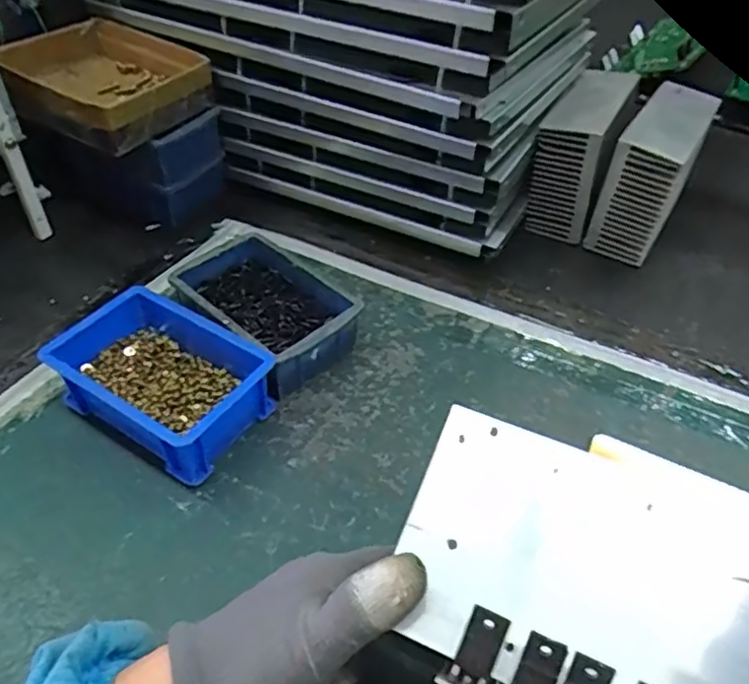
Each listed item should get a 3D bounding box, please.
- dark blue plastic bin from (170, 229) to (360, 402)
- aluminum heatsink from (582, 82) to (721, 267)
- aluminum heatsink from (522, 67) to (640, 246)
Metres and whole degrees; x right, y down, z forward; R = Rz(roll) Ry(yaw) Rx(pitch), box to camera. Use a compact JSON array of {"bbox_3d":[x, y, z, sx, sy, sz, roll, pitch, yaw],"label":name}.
[{"bbox_3d":[-0.092,-0.027,0.527,0.154,0.053,0.102,36,53,29],"label":"dark blue plastic bin"},{"bbox_3d":[0.283,-0.172,0.648,0.061,0.124,0.170,25,48,21],"label":"aluminum heatsink"},{"bbox_3d":[0.211,-0.196,0.668,0.066,0.125,0.146,20,47,16],"label":"aluminum heatsink"}]

